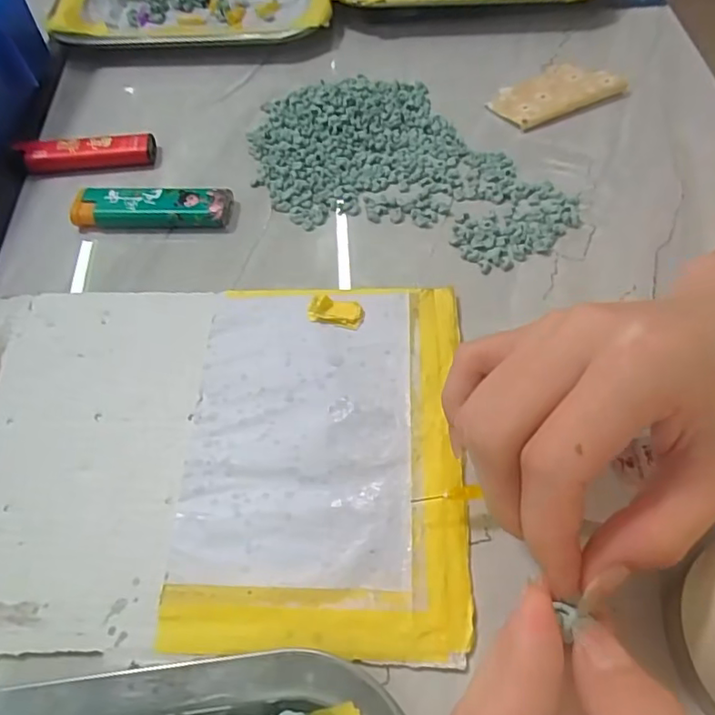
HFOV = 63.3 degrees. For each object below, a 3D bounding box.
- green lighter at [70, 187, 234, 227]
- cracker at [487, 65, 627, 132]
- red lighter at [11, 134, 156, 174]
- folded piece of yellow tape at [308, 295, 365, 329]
[{"bbox_3d":[-0.107,-0.078,0.303,0.083,0.011,0.022,3,59,4],"label":"green lighter"},{"bbox_3d":[0.116,-0.157,0.343,0.076,0.007,0.041,-24,61,-12],"label":"cracker"},{"bbox_3d":[-0.154,-0.117,0.328,0.075,0.008,0.018,-3,59,0],"label":"red lighter"},{"bbox_3d":[-0.010,-0.021,0.259,0.024,0.008,0.012,8,59,7],"label":"folded piece of yellow tape"}]

